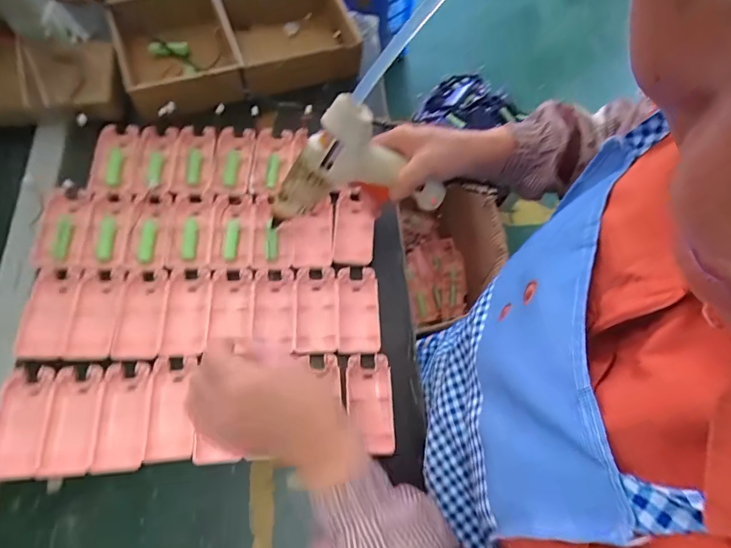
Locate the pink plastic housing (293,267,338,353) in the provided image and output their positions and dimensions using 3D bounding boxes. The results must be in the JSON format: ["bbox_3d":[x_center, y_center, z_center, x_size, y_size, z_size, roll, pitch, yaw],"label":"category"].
[{"bbox_3d":[-0.053,0.037,0.449,0.044,0.009,0.092,-2,67,-3],"label":"pink plastic housing"}]

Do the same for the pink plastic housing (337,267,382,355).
[{"bbox_3d":[-0.008,0.039,0.455,0.045,0.014,0.093,-2,67,-2],"label":"pink plastic housing"}]

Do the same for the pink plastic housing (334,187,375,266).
[{"bbox_3d":[-0.012,-0.054,0.498,0.042,0.025,0.096,2,67,-1],"label":"pink plastic housing"}]

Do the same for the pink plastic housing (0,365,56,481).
[{"bbox_3d":[-0.316,0.135,0.389,0.045,0.012,0.096,-6,67,-4],"label":"pink plastic housing"}]

